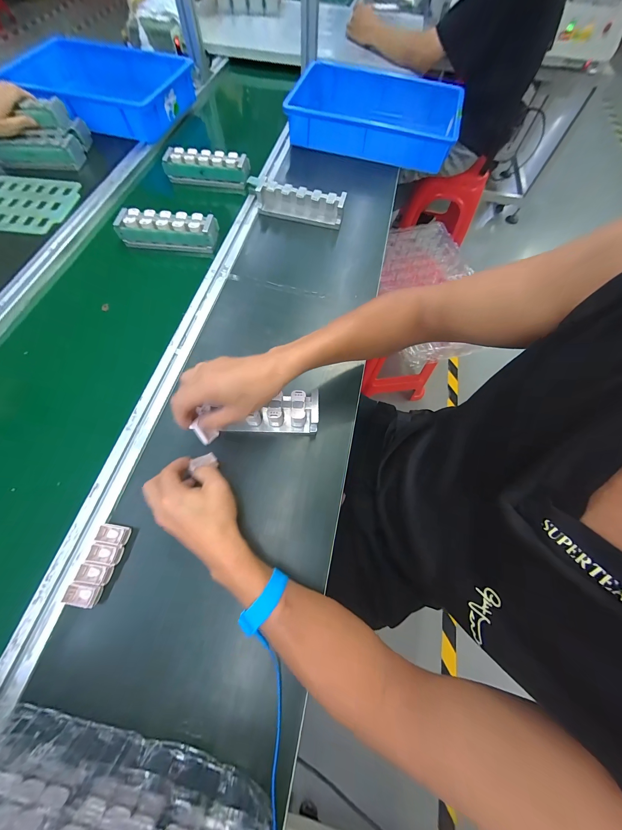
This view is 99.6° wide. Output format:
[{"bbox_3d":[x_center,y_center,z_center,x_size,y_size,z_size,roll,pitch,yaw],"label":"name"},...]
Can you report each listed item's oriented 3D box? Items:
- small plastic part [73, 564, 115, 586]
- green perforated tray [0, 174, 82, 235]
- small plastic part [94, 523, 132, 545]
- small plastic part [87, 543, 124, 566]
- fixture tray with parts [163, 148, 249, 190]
[{"bbox_3d":[-0.259,0.192,0.317,0.035,0.013,0.021,9,67,2],"label":"small plastic part"},{"bbox_3d":[-0.641,-0.474,0.586,0.217,0.012,0.184,8,67,2],"label":"green perforated tray"},{"bbox_3d":[-0.250,0.151,0.334,0.036,0.014,0.021,9,67,2],"label":"small plastic part"},{"bbox_3d":[-0.254,0.171,0.326,0.035,0.013,0.022,7,67,1],"label":"small plastic part"},{"bbox_3d":[-0.250,-0.602,0.639,0.204,0.056,0.053,7,67,1],"label":"fixture tray with parts"}]

